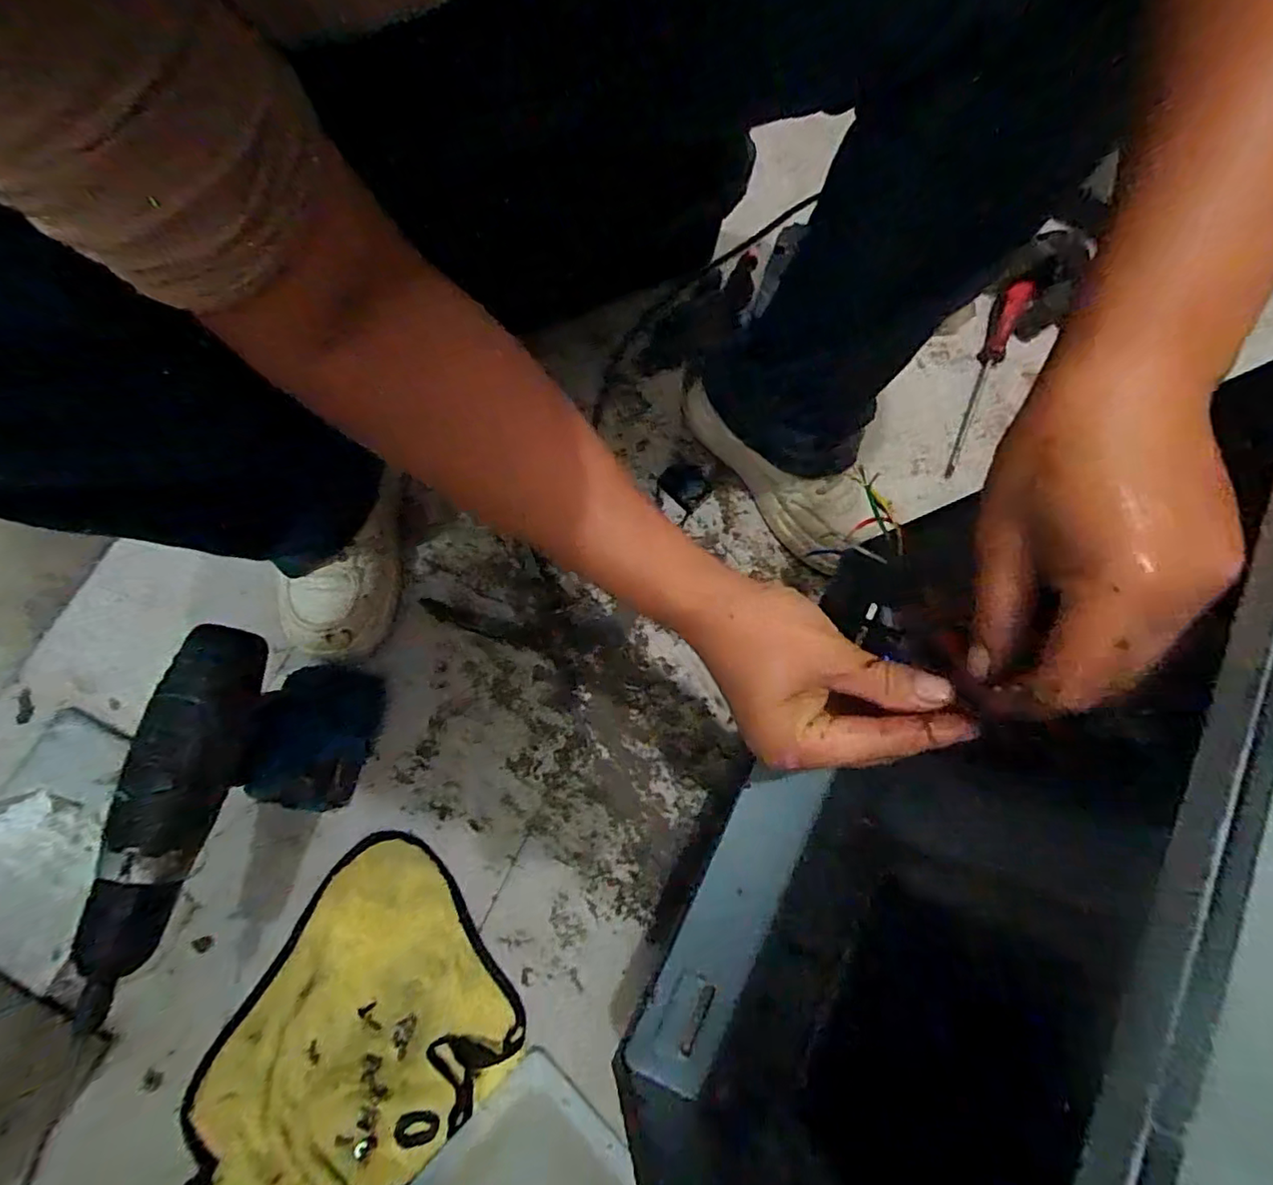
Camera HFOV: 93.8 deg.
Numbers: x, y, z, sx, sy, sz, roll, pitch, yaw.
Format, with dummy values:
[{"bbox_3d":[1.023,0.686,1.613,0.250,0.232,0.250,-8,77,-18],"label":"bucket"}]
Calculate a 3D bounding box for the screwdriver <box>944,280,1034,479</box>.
[{"bbox_3d":[0.366,-0.229,0.630,0.032,0.034,0.217,26,76,2],"label":"screwdriver"}]

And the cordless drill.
[{"bbox_3d":[-0.273,0.152,0.436,0.065,0.208,0.219,13,76,-1],"label":"cordless drill"}]

